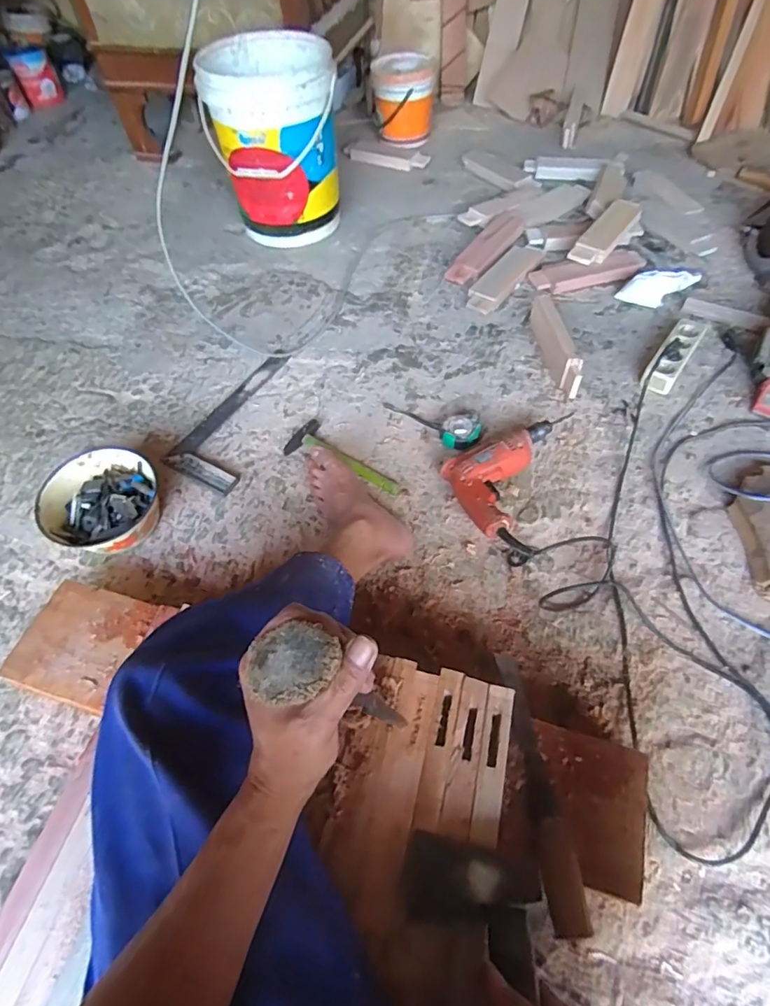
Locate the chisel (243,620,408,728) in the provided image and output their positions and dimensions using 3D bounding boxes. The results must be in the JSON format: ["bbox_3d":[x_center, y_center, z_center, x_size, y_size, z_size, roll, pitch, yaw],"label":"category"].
[{"bbox_3d":[-0.031,0.164,0.445,0.056,0.305,0.046,25,70,21],"label":"chisel"}]

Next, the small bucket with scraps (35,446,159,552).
[{"bbox_3d":[-0.464,0.002,0.862,0.170,0.088,0.188,21,61,16],"label":"small bucket with scraps"}]

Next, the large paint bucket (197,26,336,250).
[{"bbox_3d":[-0.267,-0.906,1.304,0.305,0.353,0.323,-5,57,0],"label":"large paint bucket"}]

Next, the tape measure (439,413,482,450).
[{"bbox_3d":[0.140,-0.132,0.947,0.073,0.036,0.077,-2,57,2],"label":"tape measure"}]

